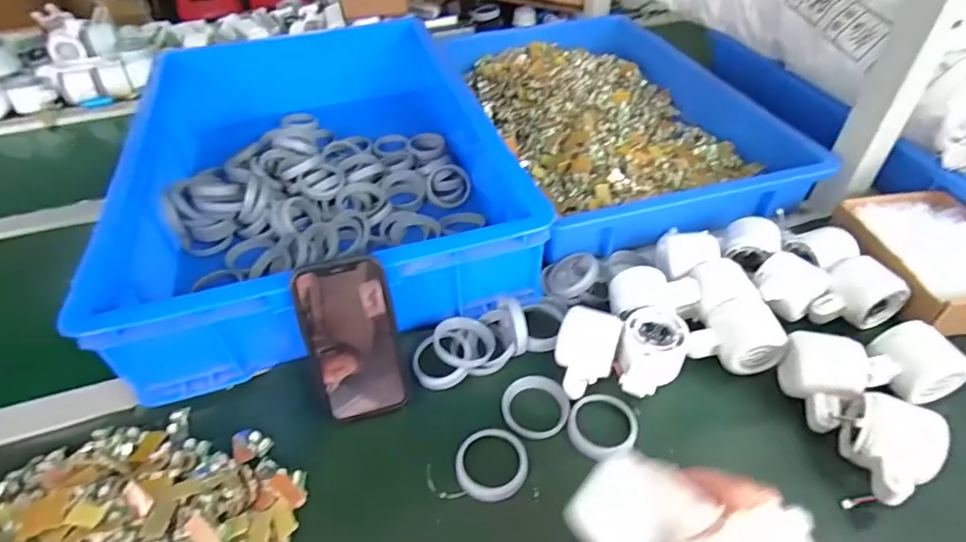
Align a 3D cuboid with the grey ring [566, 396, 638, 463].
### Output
[{"bbox_3d":[0.104,0.135,0.452,0.059,0.008,0.061,-2,44,2],"label":"grey ring"}]

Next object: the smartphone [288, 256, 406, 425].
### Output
[{"bbox_3d":[-0.111,0.062,0.448,0.072,0.147,0.009,-12,20,-11],"label":"smartphone"}]

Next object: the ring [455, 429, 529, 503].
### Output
[{"bbox_3d":[0.008,0.161,0.433,0.059,0.005,0.059,-2,44,2],"label":"ring"}]

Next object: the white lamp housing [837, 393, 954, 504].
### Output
[{"bbox_3d":[0.311,0.137,0.400,0.080,0.055,0.062,-33,52,-28],"label":"white lamp housing"}]

